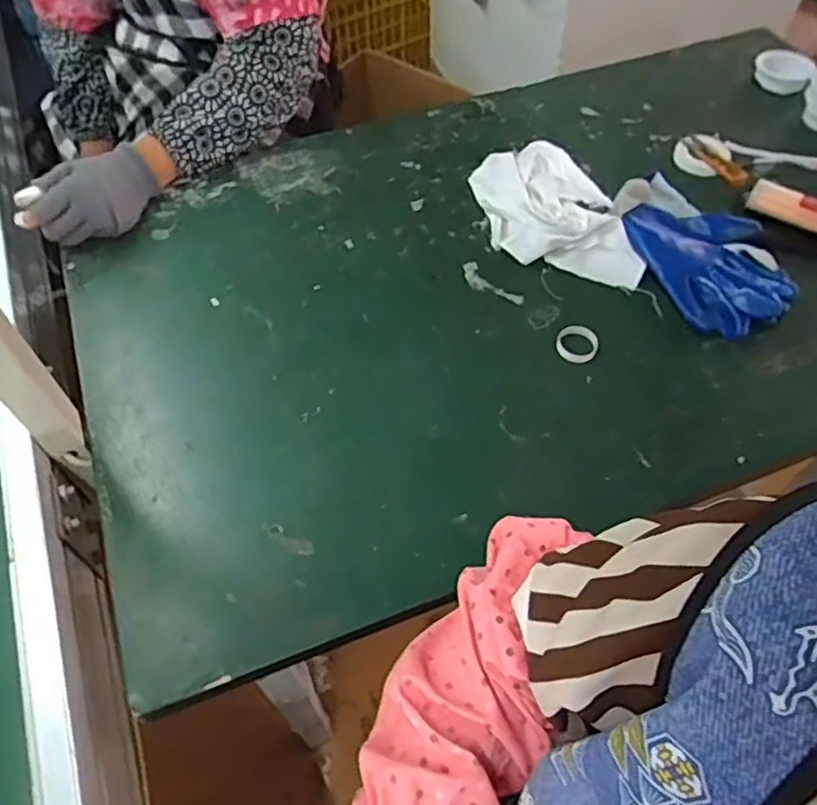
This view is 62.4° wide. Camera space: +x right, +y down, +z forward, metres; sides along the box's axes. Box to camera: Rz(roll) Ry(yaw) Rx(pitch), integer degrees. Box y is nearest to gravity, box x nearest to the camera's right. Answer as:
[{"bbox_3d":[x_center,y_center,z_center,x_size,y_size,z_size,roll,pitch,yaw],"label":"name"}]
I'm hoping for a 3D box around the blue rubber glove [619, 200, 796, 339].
[{"bbox_3d":[0.303,-0.139,0.681,0.115,0.036,0.164,-20,61,-10],"label":"blue rubber glove"}]

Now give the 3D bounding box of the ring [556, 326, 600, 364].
[{"bbox_3d":[0.162,-0.056,0.645,0.039,0.007,0.039,0,60,1],"label":"ring"}]

